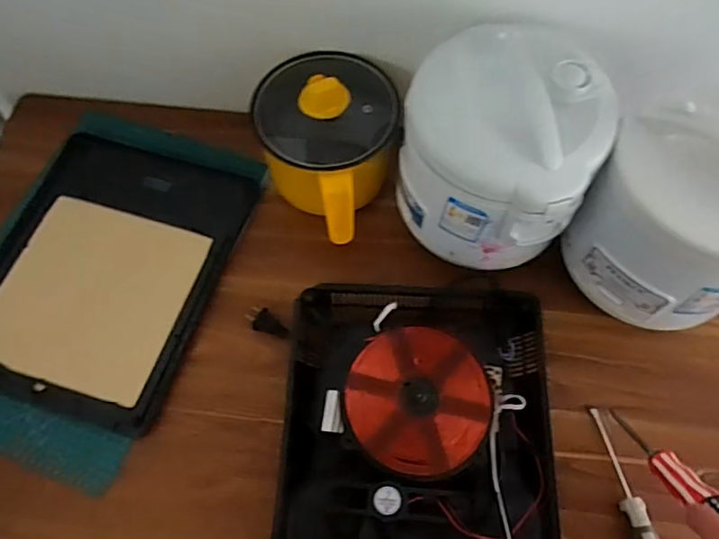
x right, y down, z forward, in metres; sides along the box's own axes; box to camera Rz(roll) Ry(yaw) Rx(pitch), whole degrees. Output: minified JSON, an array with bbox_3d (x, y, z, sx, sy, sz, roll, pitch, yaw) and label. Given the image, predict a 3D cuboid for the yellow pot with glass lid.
[{"bbox_3d":[-0.037,-0.137,0.672,0.161,0.151,0.180,-4,64,-2],"label":"yellow pot with glass lid"}]

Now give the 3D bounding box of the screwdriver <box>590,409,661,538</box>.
[{"bbox_3d":[0.278,0.233,0.570,0.026,0.033,0.177,-7,65,-4],"label":"screwdriver"}]

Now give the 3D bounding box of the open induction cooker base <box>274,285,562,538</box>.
[{"bbox_3d":[0.059,0.177,0.574,0.267,0.053,0.340,2,64,0],"label":"open induction cooker base"}]

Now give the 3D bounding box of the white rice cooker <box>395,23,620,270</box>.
[{"bbox_3d":[0.147,-0.127,0.605,0.199,0.187,0.183,18,66,8],"label":"white rice cooker"}]

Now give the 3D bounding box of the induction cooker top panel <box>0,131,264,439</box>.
[{"bbox_3d":[-0.310,-0.004,0.682,0.278,0.015,0.342,14,65,6],"label":"induction cooker top panel"}]

